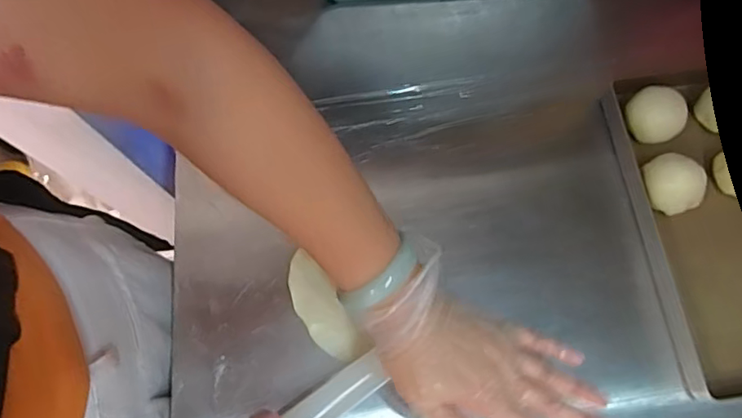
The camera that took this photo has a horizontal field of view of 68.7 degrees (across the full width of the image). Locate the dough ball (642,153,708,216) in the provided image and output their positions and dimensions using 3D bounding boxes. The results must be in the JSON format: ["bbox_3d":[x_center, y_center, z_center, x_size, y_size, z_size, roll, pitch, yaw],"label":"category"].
[{"bbox_3d":[0.256,-0.020,0.466,0.040,0.039,0.050,-27,74,-7],"label":"dough ball"}]

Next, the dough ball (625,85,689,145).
[{"bbox_3d":[0.252,-0.083,0.485,0.045,0.035,0.050,-42,76,-11],"label":"dough ball"}]

